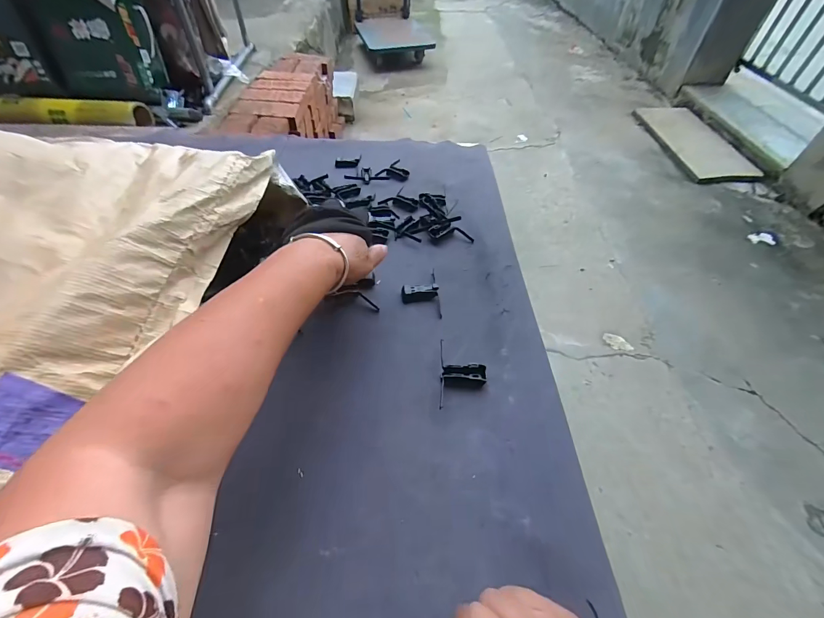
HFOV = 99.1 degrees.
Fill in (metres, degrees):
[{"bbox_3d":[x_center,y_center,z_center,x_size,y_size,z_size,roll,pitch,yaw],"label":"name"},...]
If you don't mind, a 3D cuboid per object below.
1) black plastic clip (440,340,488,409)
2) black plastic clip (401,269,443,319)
[{"bbox_3d":[0.056,0.067,0.383,0.048,0.013,0.079,3,52,2],"label":"black plastic clip"},{"bbox_3d":[0.011,-0.024,0.467,0.049,0.014,0.082,-4,52,-3],"label":"black plastic clip"}]

